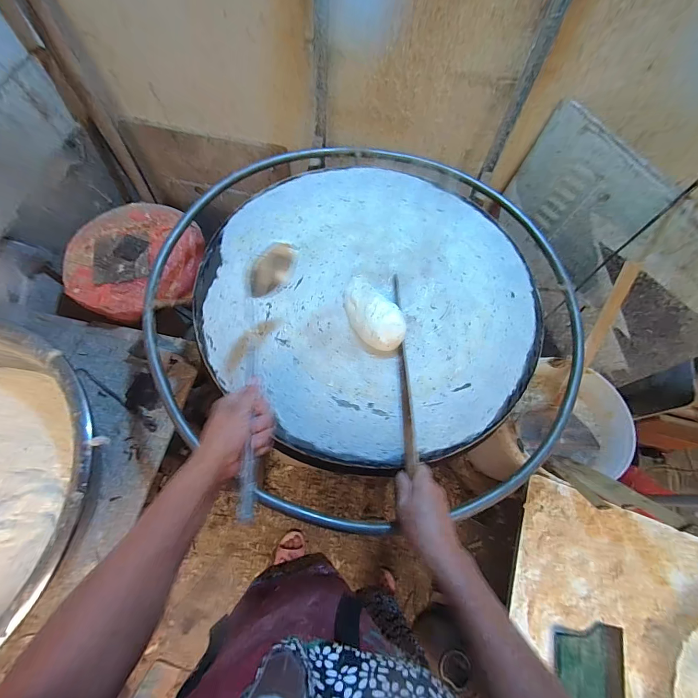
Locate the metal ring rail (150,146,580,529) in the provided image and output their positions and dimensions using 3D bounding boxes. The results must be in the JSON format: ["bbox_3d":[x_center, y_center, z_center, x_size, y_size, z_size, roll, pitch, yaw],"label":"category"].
[{"bbox_3d":[0.045,-0.116,0.659,0.828,0.073,0.827,1,65,-2],"label":"metal ring rail"}]

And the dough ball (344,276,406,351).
[{"bbox_3d":[0.035,-0.065,0.576,0.071,0.042,0.153,-30,69,-15],"label":"dough ball"}]

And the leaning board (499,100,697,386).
[{"bbox_3d":[0.595,-0.222,0.807,0.030,0.373,0.589,-25,70,-19],"label":"leaning board"}]

